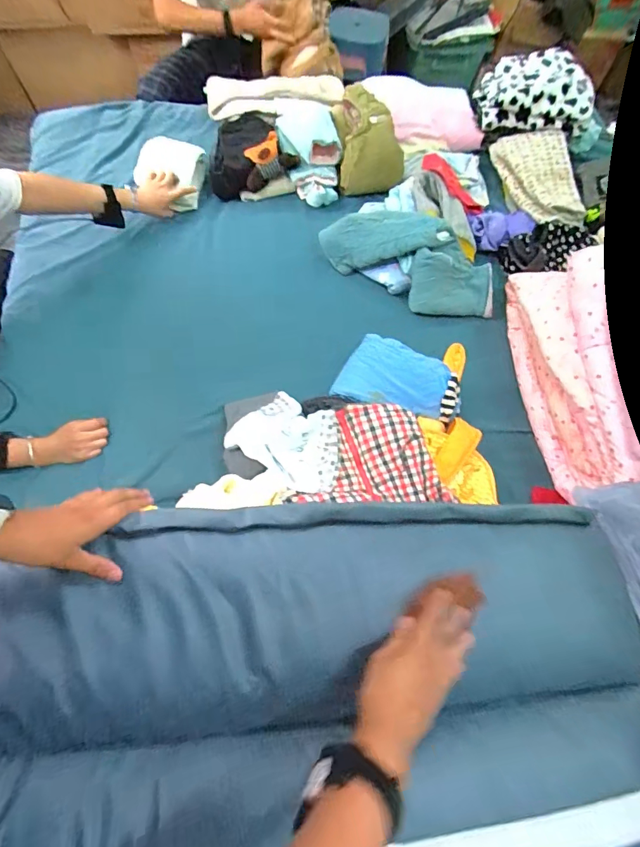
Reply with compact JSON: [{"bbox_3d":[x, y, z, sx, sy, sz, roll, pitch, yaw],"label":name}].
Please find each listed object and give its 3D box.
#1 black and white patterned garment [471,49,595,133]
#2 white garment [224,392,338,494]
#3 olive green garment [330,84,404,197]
[{"bbox_3d":[0.600,-0.946,1.133,0.280,0.090,0.283,2,66,-2],"label":"black and white patterned garment"},{"bbox_3d":[-0.050,0.029,0.724,0.208,0.044,0.159,36,69,12],"label":"white garment"},{"bbox_3d":[0.128,-0.754,1.074,0.160,0.147,0.283,-3,66,-4],"label":"olive green garment"}]

